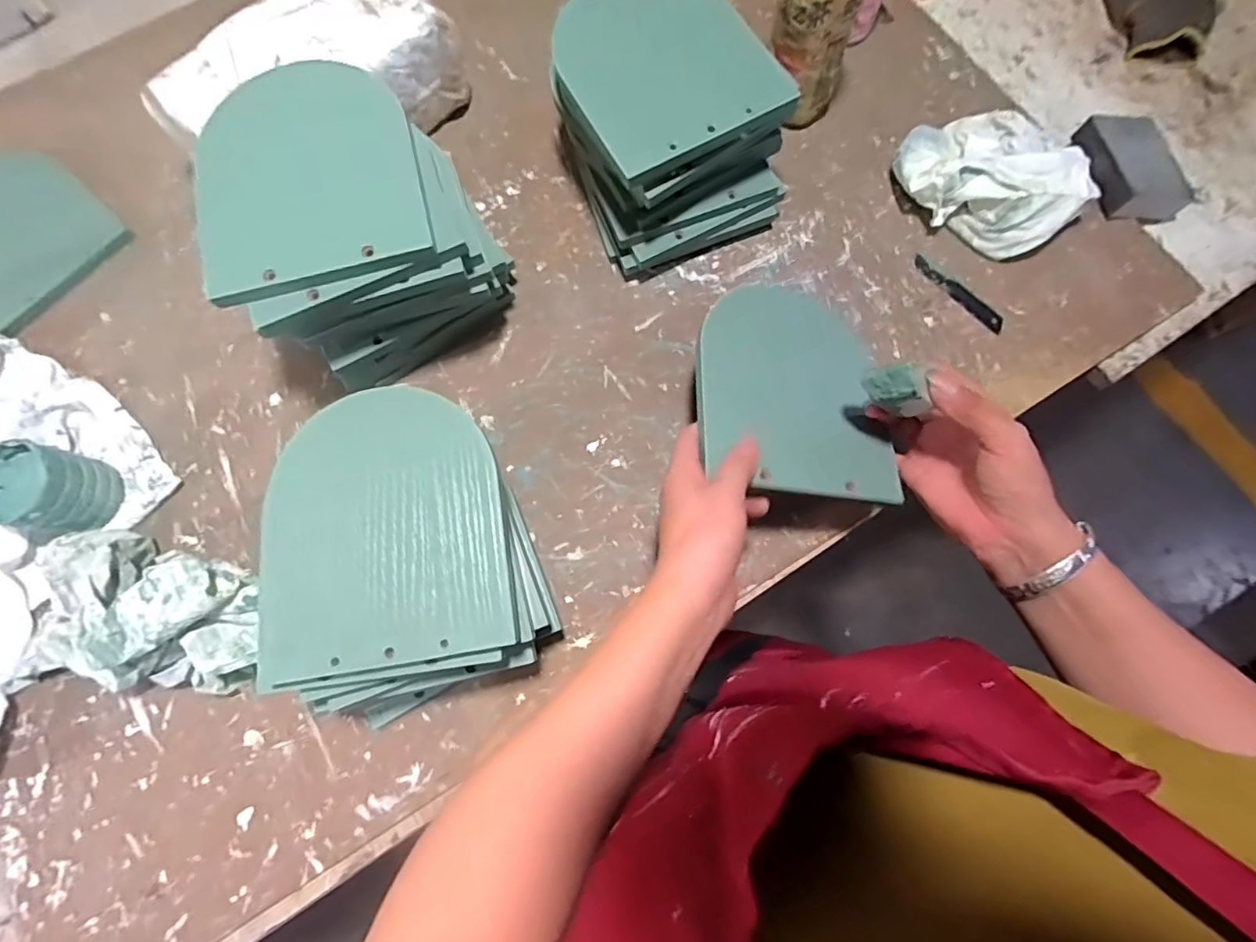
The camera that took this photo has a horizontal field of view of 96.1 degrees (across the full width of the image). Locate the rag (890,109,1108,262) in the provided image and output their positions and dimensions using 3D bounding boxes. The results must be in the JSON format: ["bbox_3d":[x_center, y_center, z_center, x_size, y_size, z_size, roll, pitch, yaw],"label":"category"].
[{"bbox_3d":[0.334,-0.272,0.513,0.154,0.051,0.154,-33,79,-6],"label":"rag"}]

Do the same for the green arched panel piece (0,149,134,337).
[{"bbox_3d":[-0.566,-0.221,0.518,0.143,0.008,0.141,43,83,-5],"label":"green arched panel piece"}]

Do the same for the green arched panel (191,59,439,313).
[{"bbox_3d":[-0.216,-0.203,0.378,0.140,0.015,0.159,-15,85,-5],"label":"green arched panel"}]

